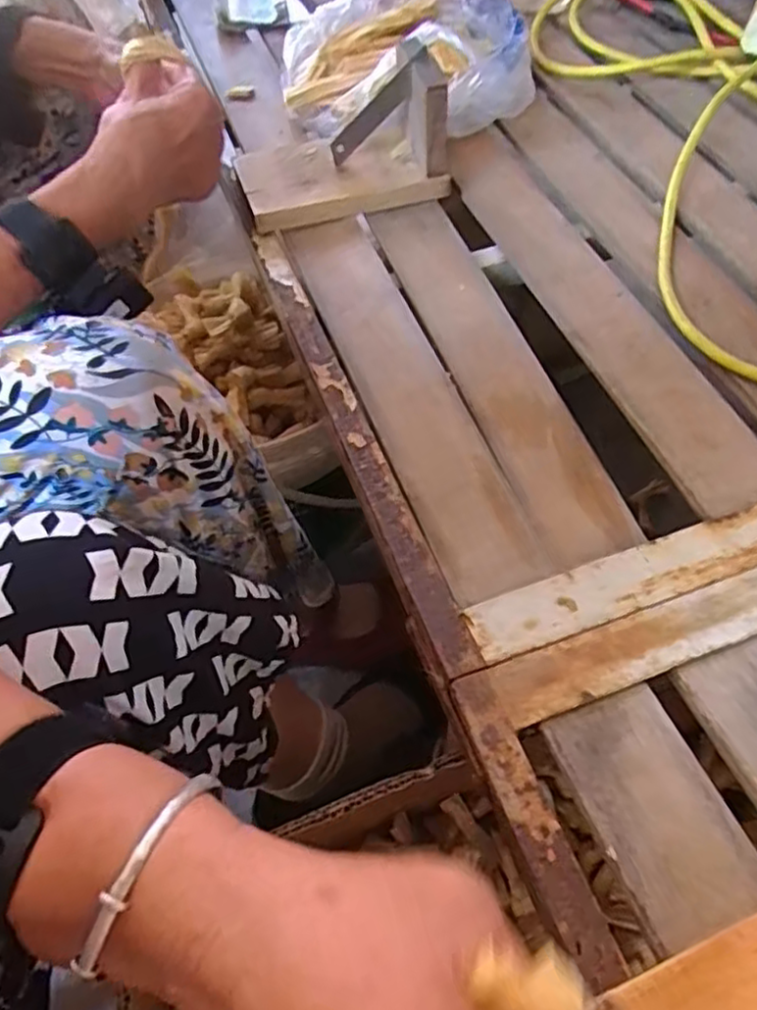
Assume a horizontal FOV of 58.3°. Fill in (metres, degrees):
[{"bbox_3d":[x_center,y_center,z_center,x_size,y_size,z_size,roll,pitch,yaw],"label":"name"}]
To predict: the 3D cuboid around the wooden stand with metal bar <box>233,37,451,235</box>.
[{"bbox_3d":[-0.033,-0.281,0.527,0.154,0.096,0.087,-16,59,-8],"label":"wooden stand with metal bar"}]

